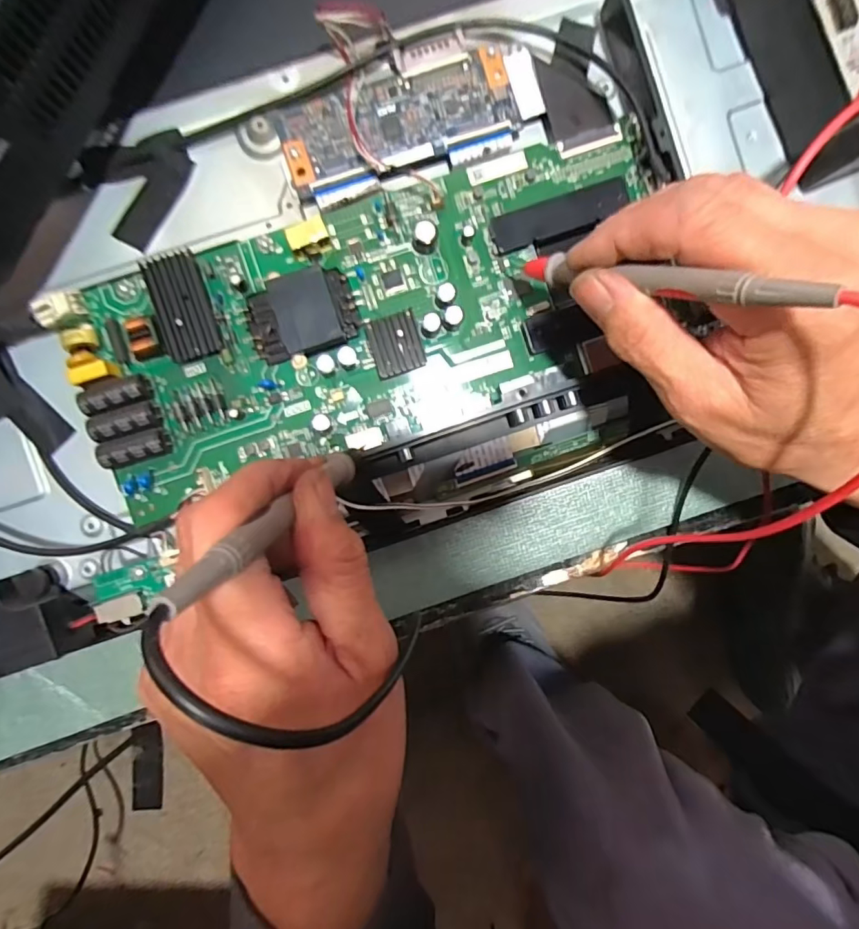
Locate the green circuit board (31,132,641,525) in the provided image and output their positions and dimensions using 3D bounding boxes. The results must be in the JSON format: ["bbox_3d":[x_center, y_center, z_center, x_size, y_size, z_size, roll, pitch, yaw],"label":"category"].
[{"bbox_3d":[-0.032,-0.071,0.256,0.284,0.026,0.113,-19,92,-5],"label":"green circuit board"}]

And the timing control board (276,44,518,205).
[{"bbox_3d":[-0.014,-0.171,0.256,0.118,0.009,0.052,-18,91,-3],"label":"timing control board"}]

